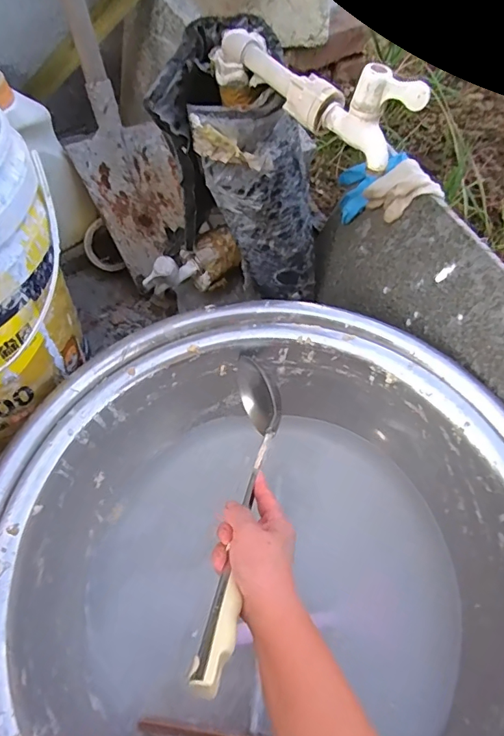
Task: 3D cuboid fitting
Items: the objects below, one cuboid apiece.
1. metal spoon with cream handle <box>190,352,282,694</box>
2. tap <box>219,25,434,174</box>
[{"bbox_3d":[-0.011,0.120,0.480,0.057,0.075,0.397,6,33,4],"label":"metal spoon with cream handle"},{"bbox_3d":[0.049,-0.261,0.420,0.039,0.063,0.228,-33,62,-19],"label":"tap"}]

